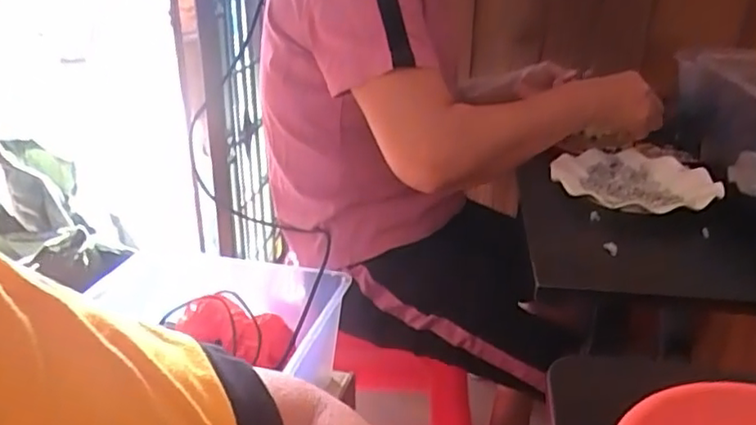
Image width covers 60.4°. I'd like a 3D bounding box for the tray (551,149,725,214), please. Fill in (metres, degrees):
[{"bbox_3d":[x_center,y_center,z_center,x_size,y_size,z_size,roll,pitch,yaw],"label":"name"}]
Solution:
[{"bbox_3d":[0.302,-0.042,0.789,0.175,0.020,0.178,0,24,-1],"label":"tray"}]

